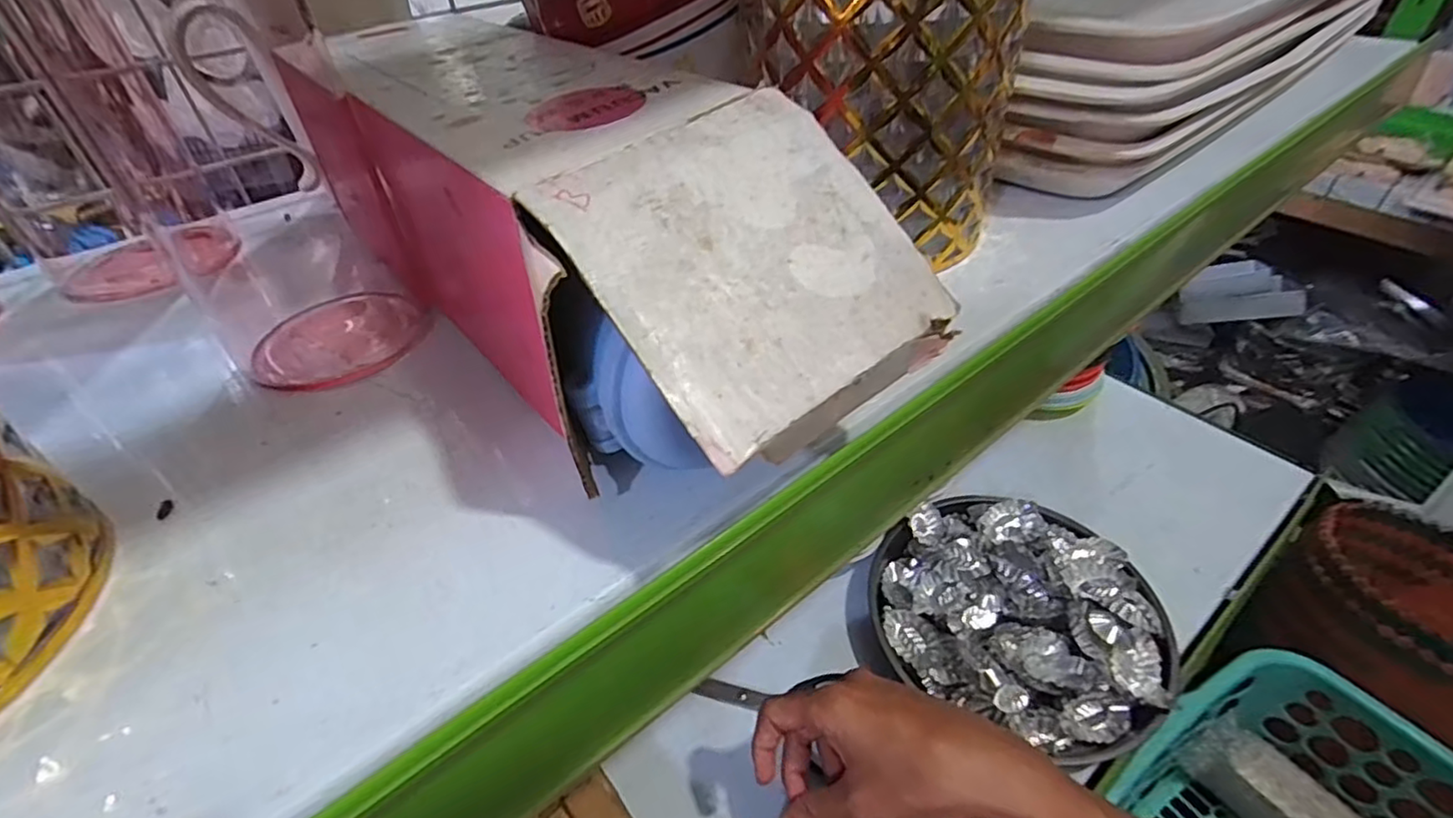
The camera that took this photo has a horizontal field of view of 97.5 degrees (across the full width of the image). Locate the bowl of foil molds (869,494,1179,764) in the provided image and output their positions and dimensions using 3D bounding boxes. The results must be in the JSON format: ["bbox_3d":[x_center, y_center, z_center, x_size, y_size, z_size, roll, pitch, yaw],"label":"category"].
[{"bbox_3d":[0.225,0.152,0.502,0.207,0.054,0.185,15,45,19],"label":"bowl of foil molds"}]

